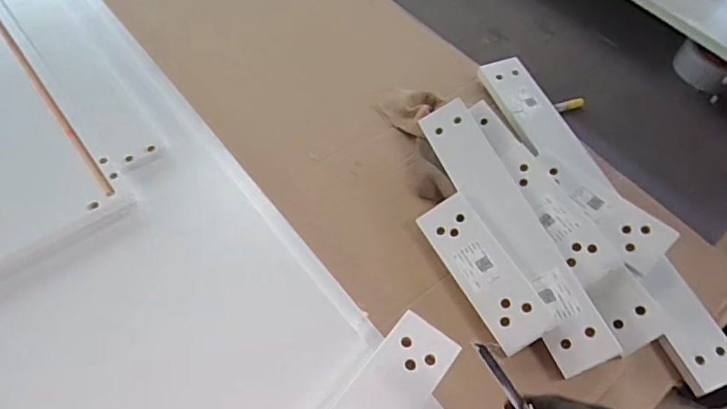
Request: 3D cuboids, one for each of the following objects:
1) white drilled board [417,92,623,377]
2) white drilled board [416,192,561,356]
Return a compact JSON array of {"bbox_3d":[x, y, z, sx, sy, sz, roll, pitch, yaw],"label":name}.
[{"bbox_3d":[0.184,0.016,0.664,0.071,0.016,0.388,-18,58,-17],"label":"white drilled board"},{"bbox_3d":[0.146,0.077,0.643,0.070,0.011,0.200,-33,62,2],"label":"white drilled board"}]

